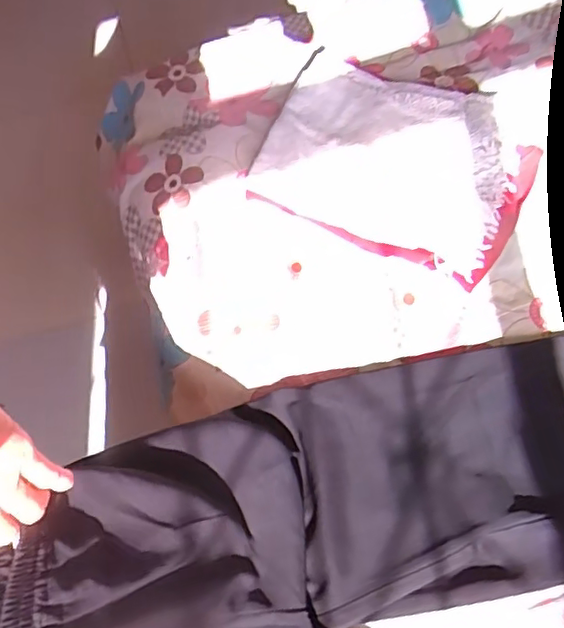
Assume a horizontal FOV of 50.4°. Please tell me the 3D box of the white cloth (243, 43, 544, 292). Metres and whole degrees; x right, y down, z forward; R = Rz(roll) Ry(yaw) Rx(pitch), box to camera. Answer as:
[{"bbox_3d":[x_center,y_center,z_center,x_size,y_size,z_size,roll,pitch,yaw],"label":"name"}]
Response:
[{"bbox_3d":[0.149,-0.198,0.799,0.340,0.067,0.252,20,70,15],"label":"white cloth"}]

